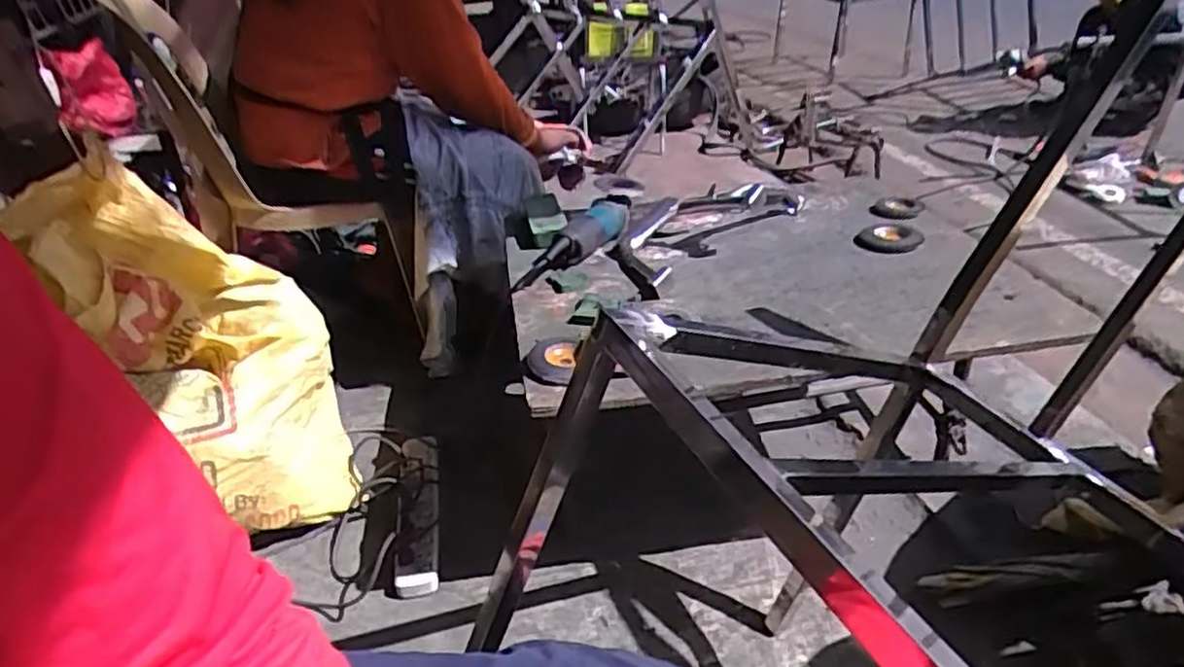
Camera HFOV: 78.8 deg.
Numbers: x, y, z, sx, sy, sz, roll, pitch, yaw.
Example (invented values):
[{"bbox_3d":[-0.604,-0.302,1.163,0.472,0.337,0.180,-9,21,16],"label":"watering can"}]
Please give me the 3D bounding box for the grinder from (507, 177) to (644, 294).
[{"bbox_3d":[-0.017,-0.175,1.231,0.088,0.079,0.337,18,37,27],"label":"grinder"}]

